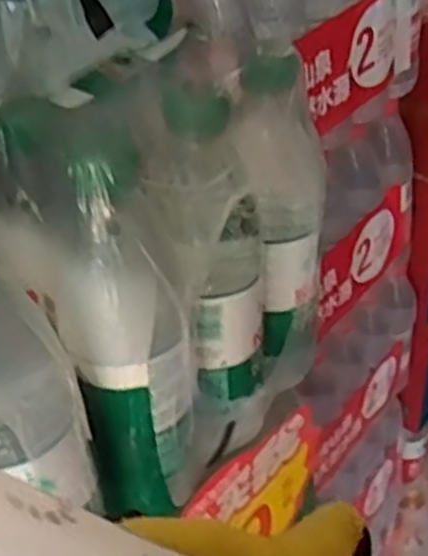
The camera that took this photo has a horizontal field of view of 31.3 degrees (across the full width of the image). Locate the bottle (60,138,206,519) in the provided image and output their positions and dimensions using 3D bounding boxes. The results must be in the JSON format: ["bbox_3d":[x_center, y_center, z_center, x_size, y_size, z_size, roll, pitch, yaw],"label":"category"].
[{"bbox_3d":[-0.044,0.029,0.391,0.064,0.202,0.076,-9,40,-6],"label":"bottle"}]

